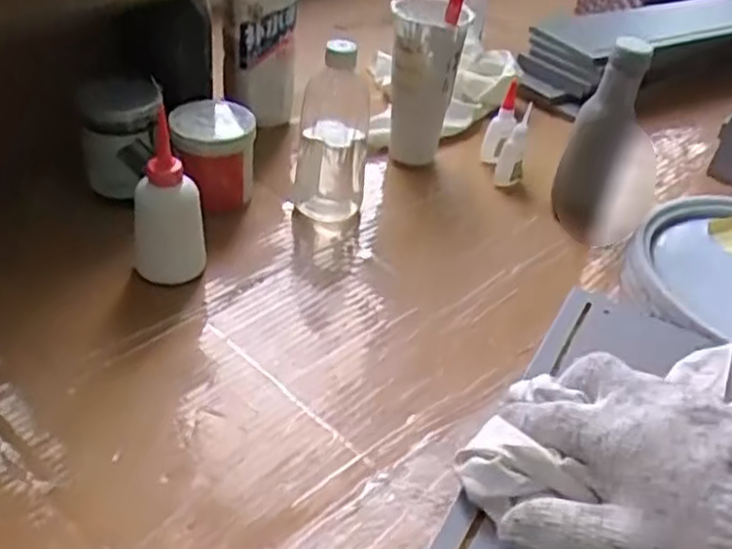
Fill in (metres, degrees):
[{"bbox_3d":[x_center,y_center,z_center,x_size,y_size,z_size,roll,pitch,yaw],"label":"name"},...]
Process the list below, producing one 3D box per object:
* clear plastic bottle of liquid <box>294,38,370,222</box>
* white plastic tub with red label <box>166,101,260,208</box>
[{"bbox_3d":[-0.033,-0.152,0.766,0.073,0.185,0.073,4,38,-4],"label":"clear plastic bottle of liquid"},{"bbox_3d":[-0.157,-0.122,0.768,0.084,0.085,0.087,1,38,-7],"label":"white plastic tub with red label"}]

